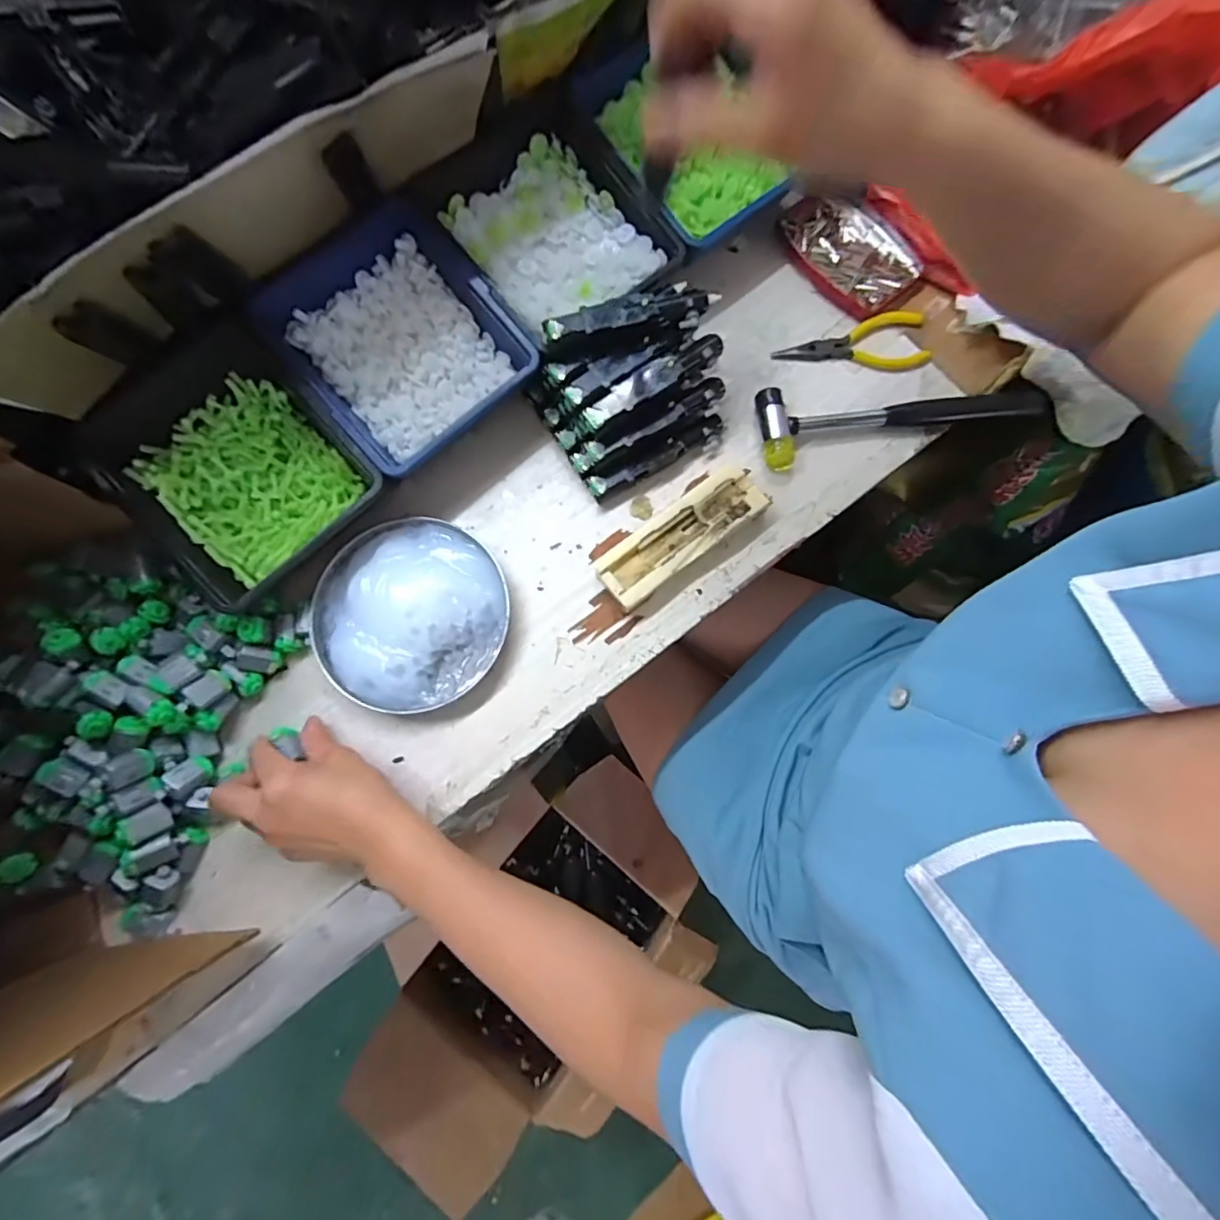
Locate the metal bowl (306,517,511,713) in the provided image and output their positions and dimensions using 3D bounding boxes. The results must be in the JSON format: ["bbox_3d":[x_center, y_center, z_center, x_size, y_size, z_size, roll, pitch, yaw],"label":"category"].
[{"bbox_3d":[-0.151,0.002,0.400,0.144,0.029,0.137,0,80,-1],"label":"metal bowl"}]

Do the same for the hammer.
[{"bbox_3d":[0.235,-0.160,0.432,0.230,0.026,0.060,-8,80,-2],"label":"hammer"}]

